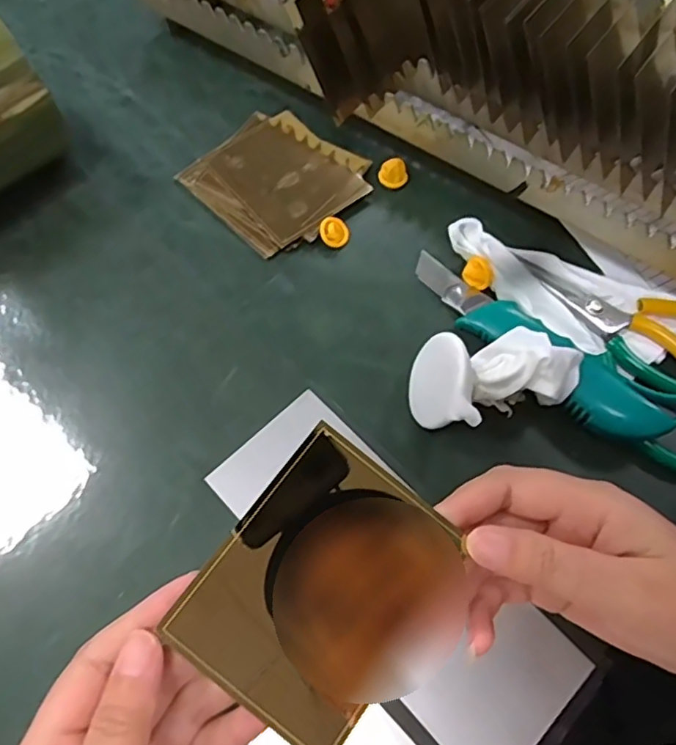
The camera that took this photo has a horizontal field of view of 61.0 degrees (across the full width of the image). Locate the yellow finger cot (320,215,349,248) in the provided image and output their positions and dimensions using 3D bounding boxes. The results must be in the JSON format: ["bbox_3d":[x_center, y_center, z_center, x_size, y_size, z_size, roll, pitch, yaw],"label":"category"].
[{"bbox_3d":[-0.002,-0.094,0.386,0.022,0.004,0.019,46,74,-16],"label":"yellow finger cot"}]

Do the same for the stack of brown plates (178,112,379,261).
[{"bbox_3d":[-0.043,-0.137,0.406,0.098,0.020,0.103,-42,72,-17],"label":"stack of brown plates"}]

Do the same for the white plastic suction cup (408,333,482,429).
[{"bbox_3d":[0.063,0.006,0.321,0.022,0.049,0.051,12,77,-25],"label":"white plastic suction cup"}]

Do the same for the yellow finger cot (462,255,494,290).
[{"bbox_3d":[0.088,-0.062,0.362,0.019,0.018,0.013,17,64,10],"label":"yellow finger cot"}]

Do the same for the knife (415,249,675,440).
[{"bbox_3d":[0.113,-0.018,0.341,0.176,0.016,0.040,38,71,15],"label":"knife"}]

